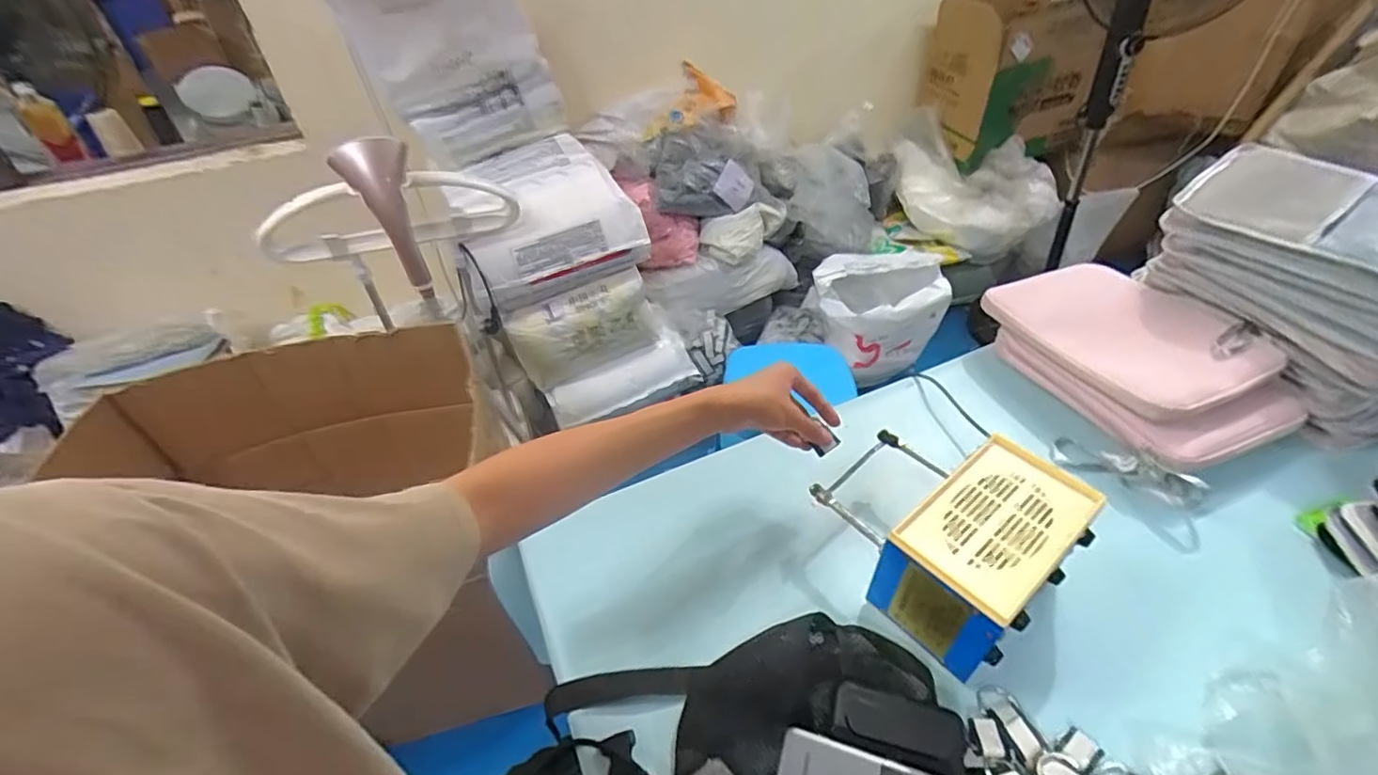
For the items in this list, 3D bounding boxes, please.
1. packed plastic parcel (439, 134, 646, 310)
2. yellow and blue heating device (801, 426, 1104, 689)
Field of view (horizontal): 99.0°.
[{"bbox_3d":[-0.318,-0.372,1.319,0.366,0.232,0.293,-18,44,-15],"label":"packed plastic parcel"},{"bbox_3d":[0.246,0.134,0.581,0.183,0.118,0.204,-31,49,-27],"label":"yellow and blue heating device"}]

